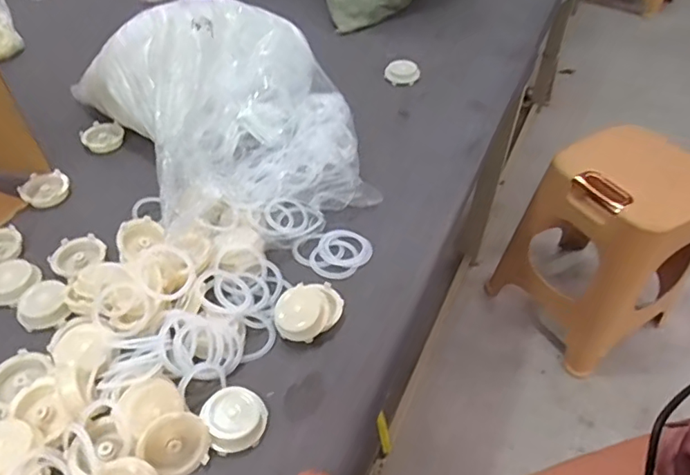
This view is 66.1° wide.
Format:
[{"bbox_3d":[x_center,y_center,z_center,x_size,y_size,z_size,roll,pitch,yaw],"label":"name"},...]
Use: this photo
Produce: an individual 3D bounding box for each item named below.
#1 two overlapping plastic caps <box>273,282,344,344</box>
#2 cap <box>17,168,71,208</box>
[{"bbox_3d":[-0.037,0.074,0.545,0.071,0.026,0.054,-33,55,-27],"label":"two overlapping plastic caps"},{"bbox_3d":[-0.392,-0.062,0.695,0.058,0.019,0.064,-25,52,-21],"label":"cap"}]

